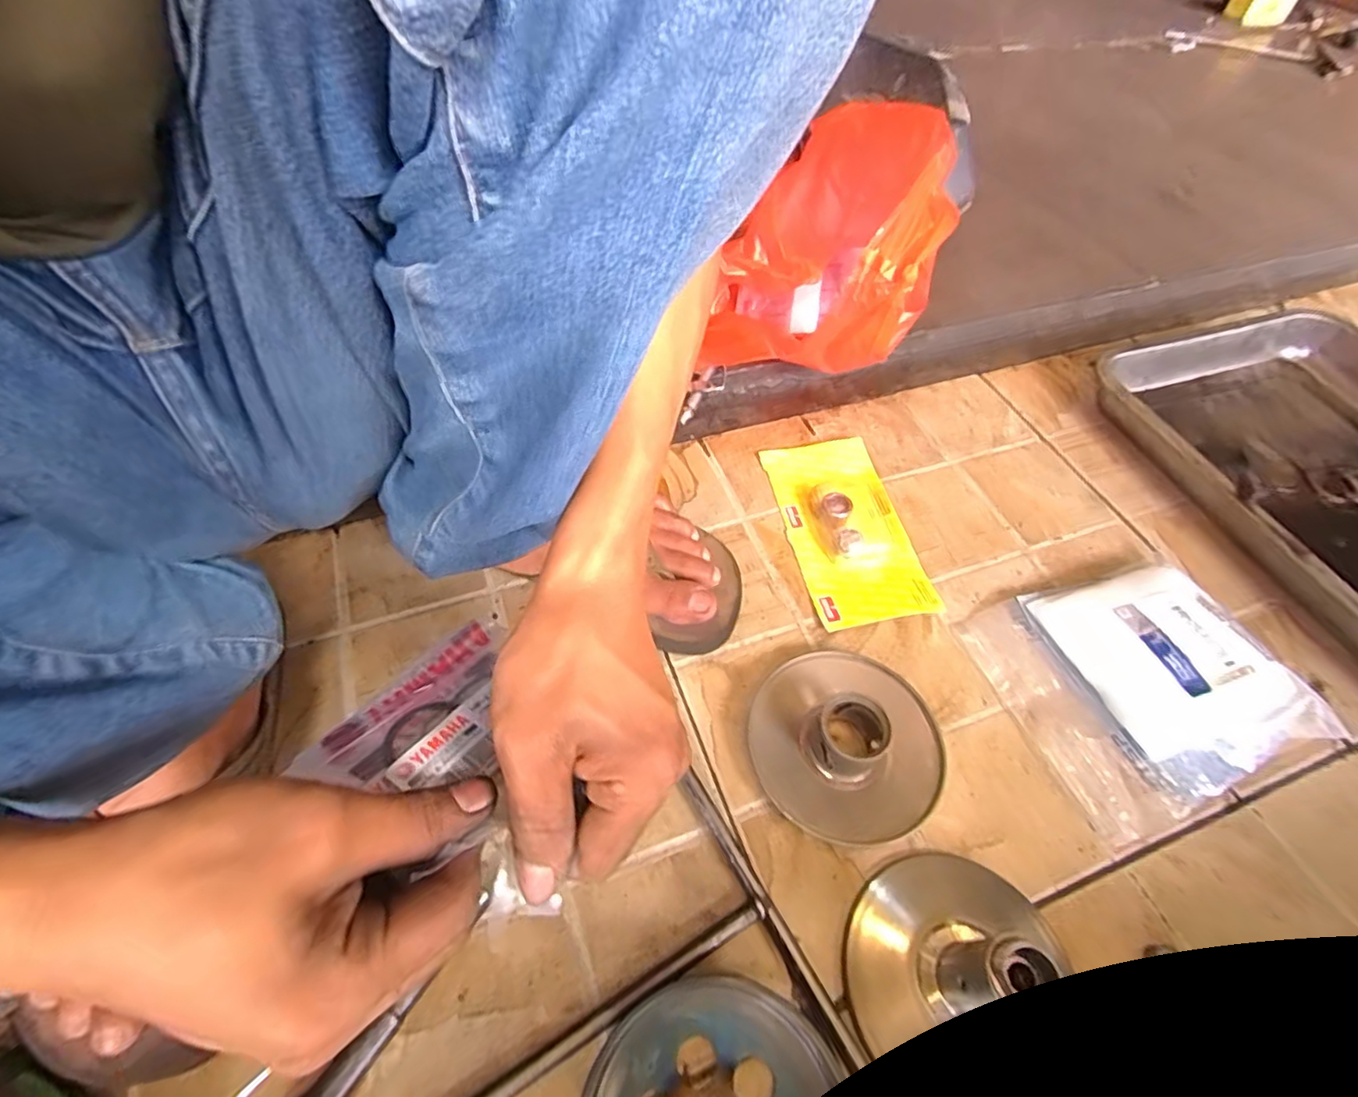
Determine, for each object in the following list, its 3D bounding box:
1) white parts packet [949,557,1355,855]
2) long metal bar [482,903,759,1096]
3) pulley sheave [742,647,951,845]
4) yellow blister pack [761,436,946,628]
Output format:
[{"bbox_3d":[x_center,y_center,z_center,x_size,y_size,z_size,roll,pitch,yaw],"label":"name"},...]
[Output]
[{"bbox_3d":[0.306,0.082,0.410,0.178,0.038,0.162,-16,57,-14],"label":"white parts packet"},{"bbox_3d":[-0.065,0.241,0.288,0.240,0.011,0.011,-25,60,-20],"label":"long metal bar"},{"bbox_3d":[0.104,0.113,0.375,0.111,0.036,0.115,2,55,-3],"label":"pulley sheave"},{"bbox_3d":[0.130,-0.021,0.487,0.088,0.015,0.175,-6,56,-8],"label":"yellow blister pack"}]

